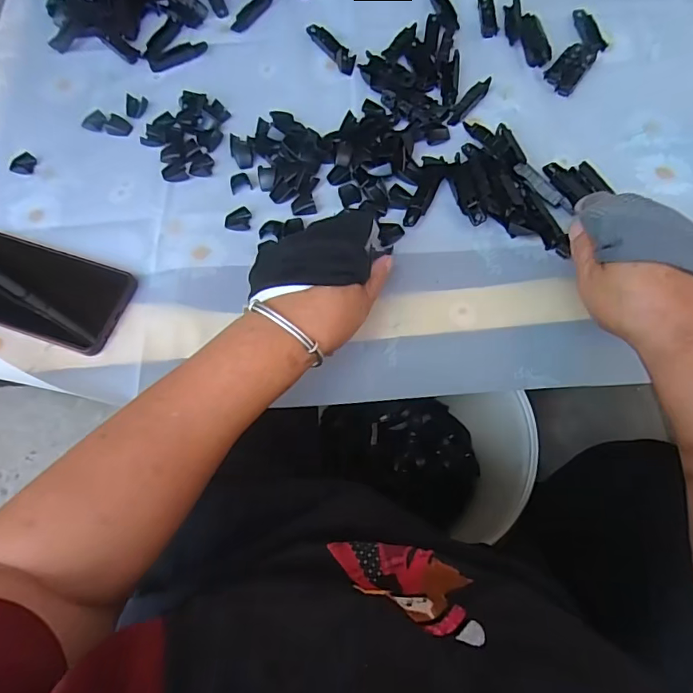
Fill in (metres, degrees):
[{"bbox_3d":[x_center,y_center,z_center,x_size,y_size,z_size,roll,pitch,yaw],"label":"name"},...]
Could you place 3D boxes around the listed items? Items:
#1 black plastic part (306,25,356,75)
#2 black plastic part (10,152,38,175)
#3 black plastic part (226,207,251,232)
[{"bbox_3d":[-0.016,-0.320,0.510,0.019,0.006,0.087,-30,70,-9],"label":"black plastic part"},{"bbox_3d":[-0.318,-0.179,0.470,0.021,0.007,0.022,7,69,6],"label":"black plastic part"},{"bbox_3d":[-0.099,-0.116,0.433,0.023,0.008,0.020,1,69,3],"label":"black plastic part"}]

